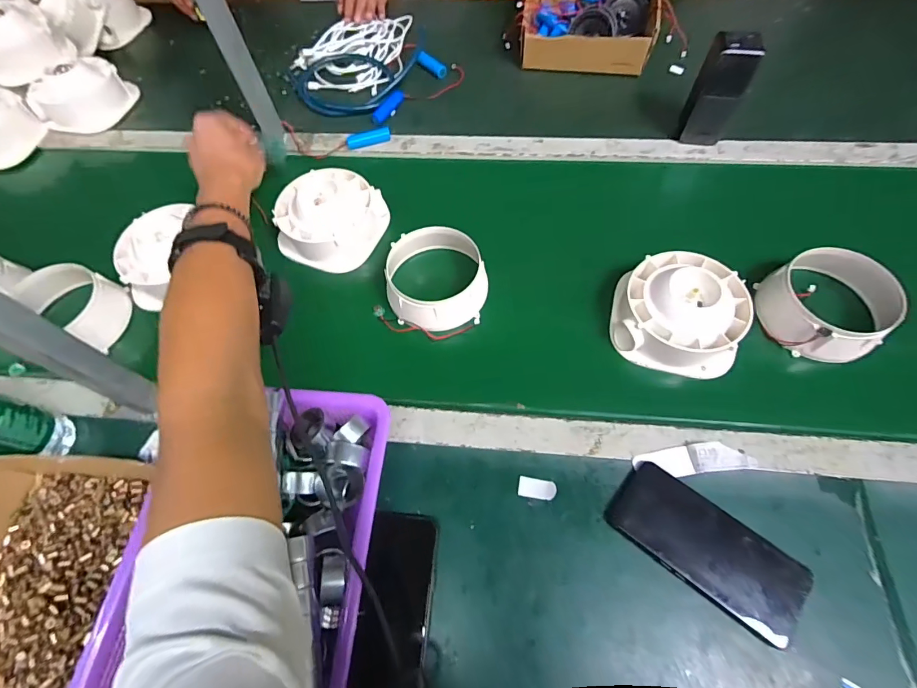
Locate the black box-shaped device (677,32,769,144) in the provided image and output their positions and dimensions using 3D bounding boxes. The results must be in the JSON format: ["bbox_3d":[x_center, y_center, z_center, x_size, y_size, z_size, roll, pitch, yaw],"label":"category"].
[{"bbox_3d":[0.347,-0.334,0.571,0.058,0.129,0.037,18,66,12],"label":"black box-shaped device"}]

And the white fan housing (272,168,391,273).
[{"bbox_3d":[-0.178,-0.173,0.586,0.135,0.053,0.133,-1,63,3],"label":"white fan housing"}]

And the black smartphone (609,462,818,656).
[{"bbox_3d":[0.226,0.183,0.391,0.163,0.011,0.074,36,70,19],"label":"black smartphone"}]

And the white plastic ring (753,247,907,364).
[{"bbox_3d":[0.429,-0.049,0.490,0.135,0.059,0.129,-1,63,3],"label":"white plastic ring"}]

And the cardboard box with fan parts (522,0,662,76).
[{"bbox_3d":[0.222,-0.553,0.727,0.216,0.068,0.192,8,64,7],"label":"cardboard box with fan parts"}]

